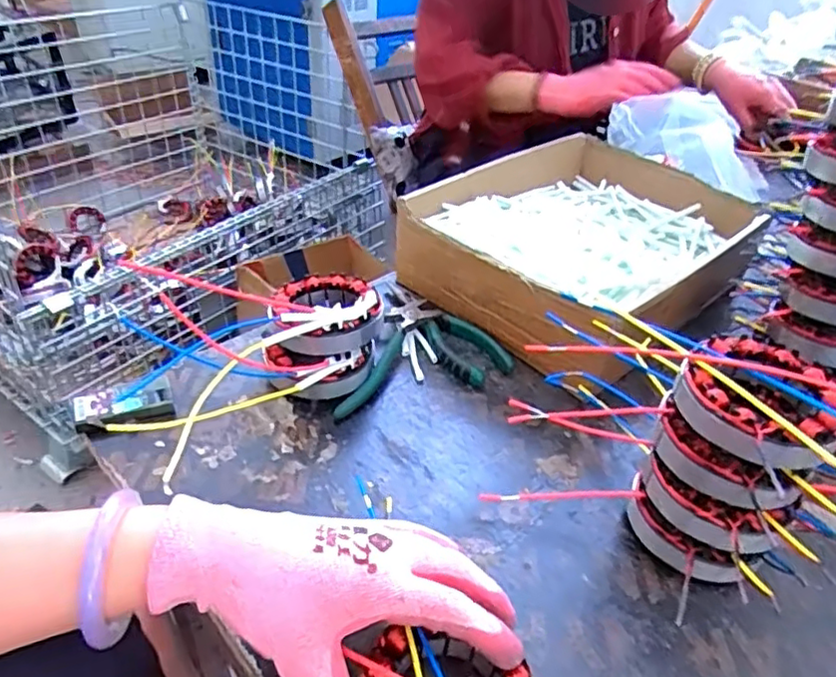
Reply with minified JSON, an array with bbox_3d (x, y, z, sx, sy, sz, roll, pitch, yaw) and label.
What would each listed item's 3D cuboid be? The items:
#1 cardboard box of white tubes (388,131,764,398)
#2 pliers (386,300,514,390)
[{"bbox_3d":[0.178,-0.096,0.639,0.260,0.092,0.366,32,46,31],"label":"cardboard box of white tubes"},{"bbox_3d":[0.029,0.002,0.557,0.110,0.023,0.055,30,45,29],"label":"pliers"}]

